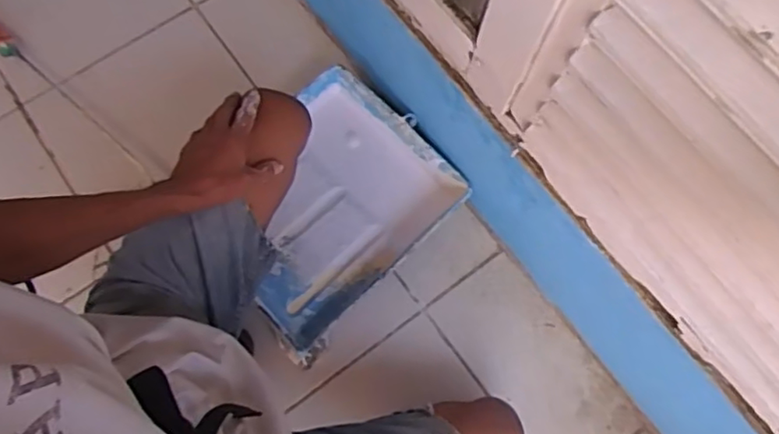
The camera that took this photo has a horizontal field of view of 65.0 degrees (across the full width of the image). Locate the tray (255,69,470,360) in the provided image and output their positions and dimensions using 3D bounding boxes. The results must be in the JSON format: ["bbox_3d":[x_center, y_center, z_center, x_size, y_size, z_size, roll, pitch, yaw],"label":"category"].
[{"bbox_3d":[-0.096,-0.017,0.920,0.289,0.059,0.346,44,77,11],"label":"tray"}]

